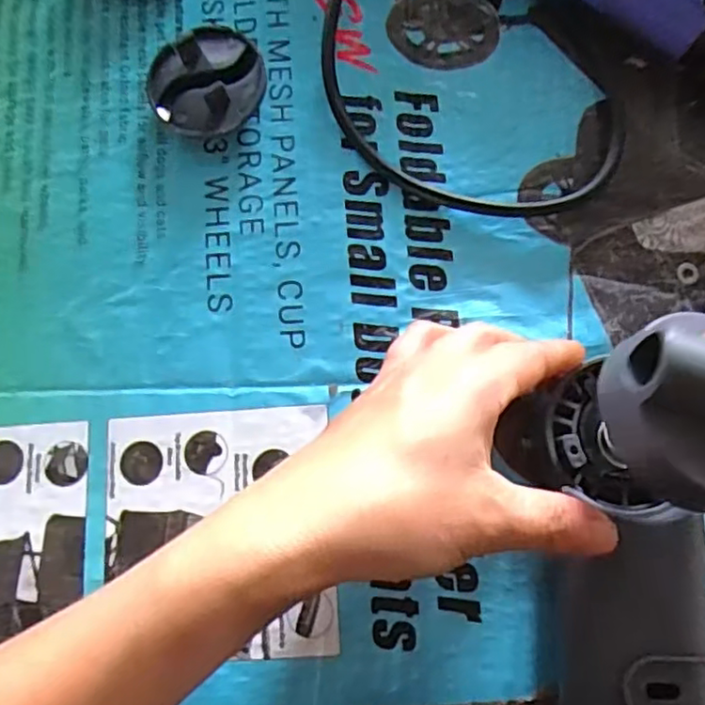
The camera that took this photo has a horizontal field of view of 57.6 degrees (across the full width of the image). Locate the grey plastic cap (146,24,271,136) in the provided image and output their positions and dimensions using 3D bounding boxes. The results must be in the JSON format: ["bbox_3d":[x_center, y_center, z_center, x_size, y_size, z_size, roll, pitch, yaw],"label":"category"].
[{"bbox_3d":[-0.069,-0.129,0.309,0.054,0.020,0.049,-29,79,-4],"label":"grey plastic cap"}]

